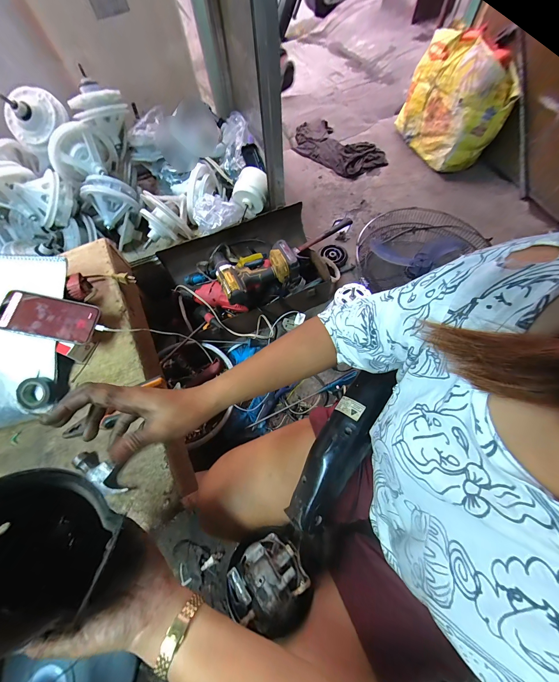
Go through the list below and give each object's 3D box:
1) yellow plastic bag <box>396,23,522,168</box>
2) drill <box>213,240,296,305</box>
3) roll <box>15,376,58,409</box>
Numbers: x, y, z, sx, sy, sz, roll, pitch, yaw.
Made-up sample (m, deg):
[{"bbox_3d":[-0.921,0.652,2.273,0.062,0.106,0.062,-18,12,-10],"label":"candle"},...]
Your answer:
[{"bbox_3d":[0.698,-0.944,1.075,0.169,0.351,0.425,-30,68,-10],"label":"yellow plastic bag"},{"bbox_3d":[-0.076,-0.221,0.788,0.221,0.075,0.185,-24,67,-7],"label":"drill"},{"bbox_3d":[-0.441,0.094,0.494,0.053,0.019,0.056,-32,105,-19],"label":"roll"}]

